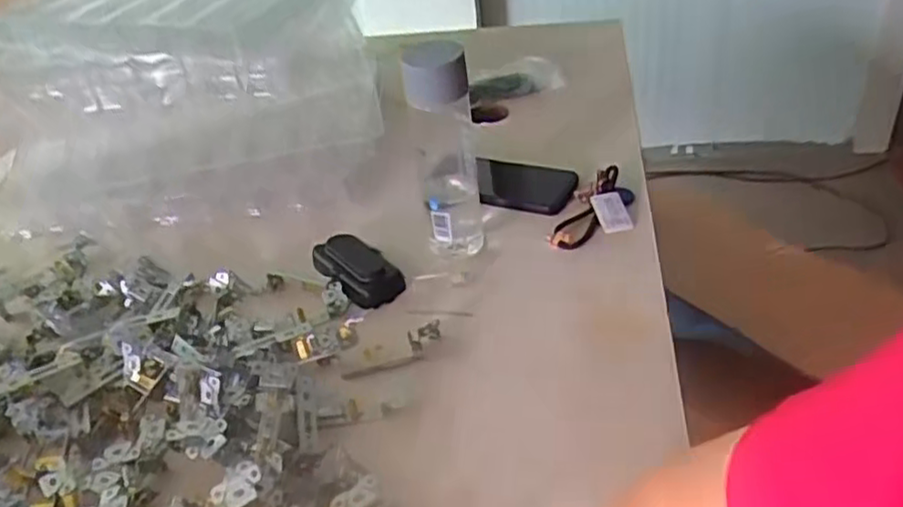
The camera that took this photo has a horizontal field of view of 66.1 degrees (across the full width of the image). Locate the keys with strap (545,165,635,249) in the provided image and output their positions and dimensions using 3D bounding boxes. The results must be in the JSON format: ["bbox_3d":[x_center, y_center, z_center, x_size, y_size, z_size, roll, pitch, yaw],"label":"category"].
[{"bbox_3d":[0.152,-0.046,0.708,0.068,0.029,0.134,14,41,27],"label":"keys with strap"}]

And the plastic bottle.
[{"bbox_3d":[-0.005,-0.095,0.630,0.051,0.210,0.059,-5,36,4],"label":"plastic bottle"}]

